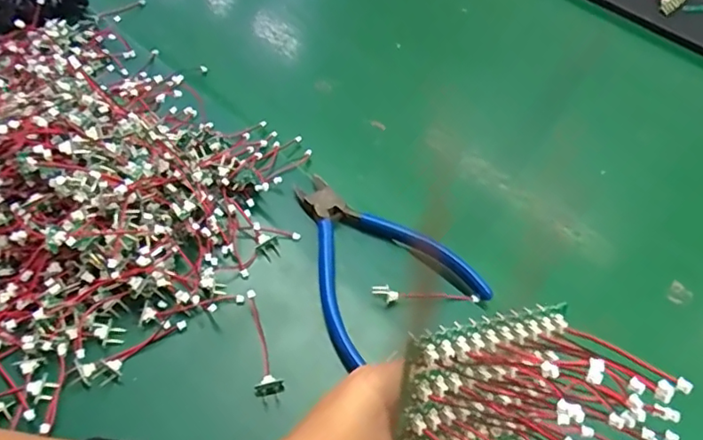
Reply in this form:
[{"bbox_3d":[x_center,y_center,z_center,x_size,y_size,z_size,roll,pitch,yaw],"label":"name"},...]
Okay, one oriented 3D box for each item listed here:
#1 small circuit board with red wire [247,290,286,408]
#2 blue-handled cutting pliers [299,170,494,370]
[{"bbox_3d":[-0.054,0.072,0.324,0.016,0.014,0.063,-16,56,-16],"label":"small circuit board with red wire"},{"bbox_3d":[0.013,0.016,0.370,0.108,0.016,0.127,-23,58,-20],"label":"blue-handled cutting pliers"}]

